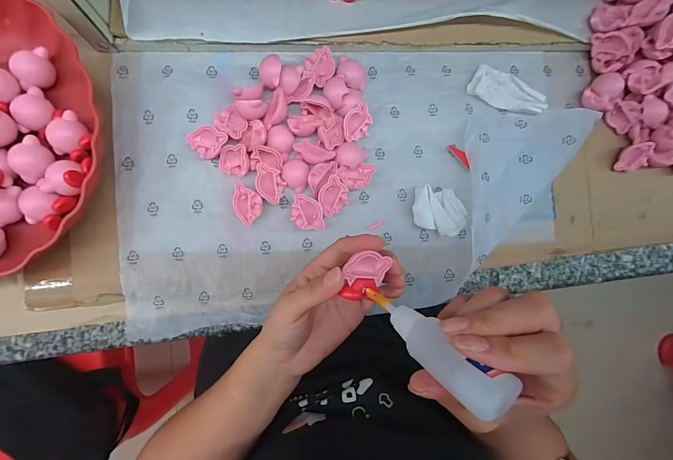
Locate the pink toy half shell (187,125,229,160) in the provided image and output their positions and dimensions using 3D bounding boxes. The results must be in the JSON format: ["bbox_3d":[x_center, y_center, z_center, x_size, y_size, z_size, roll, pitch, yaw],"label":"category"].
[{"bbox_3d":[-0.115,-0.080,0.298,0.031,0.010,0.031,1,98,9],"label":"pink toy half shell"}]

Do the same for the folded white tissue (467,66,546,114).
[{"bbox_3d":[0.176,-0.140,0.331,0.080,0.012,0.041,23,85,-6],"label":"folded white tissue"}]

